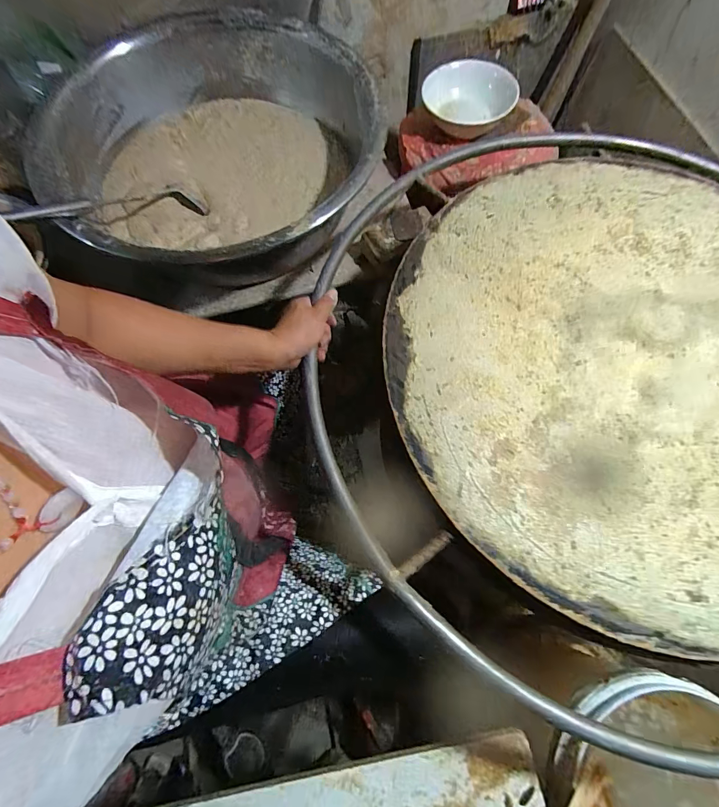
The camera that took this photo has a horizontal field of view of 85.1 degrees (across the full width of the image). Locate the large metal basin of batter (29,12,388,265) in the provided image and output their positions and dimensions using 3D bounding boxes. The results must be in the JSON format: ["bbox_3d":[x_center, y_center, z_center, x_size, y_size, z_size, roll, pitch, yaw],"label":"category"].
[{"bbox_3d":[-0.266,-0.482,0.751,0.578,0.165,0.609,-4,68,-3],"label":"large metal basin of batter"}]

